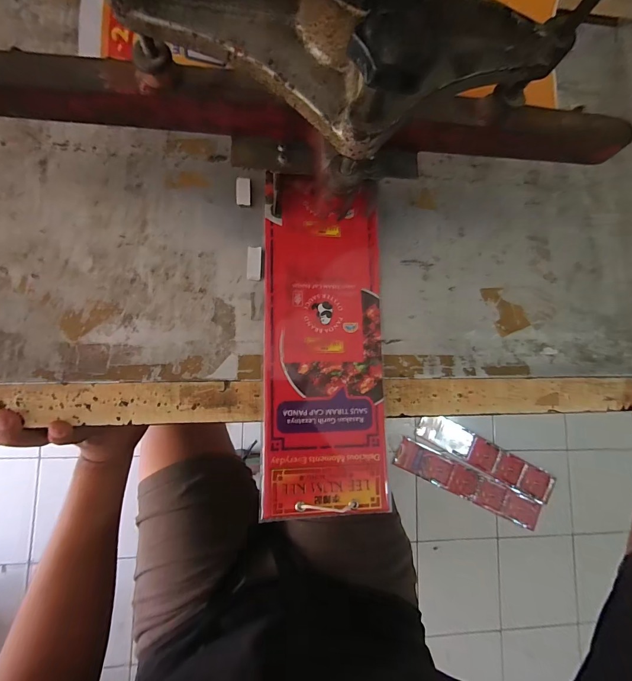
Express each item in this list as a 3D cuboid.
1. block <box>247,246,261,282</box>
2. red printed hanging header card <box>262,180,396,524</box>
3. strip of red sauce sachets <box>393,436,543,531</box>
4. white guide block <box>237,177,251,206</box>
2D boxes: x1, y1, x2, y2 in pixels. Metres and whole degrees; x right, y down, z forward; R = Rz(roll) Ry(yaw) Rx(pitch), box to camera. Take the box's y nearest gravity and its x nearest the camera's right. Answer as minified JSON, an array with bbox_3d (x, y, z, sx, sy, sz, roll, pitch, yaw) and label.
[{"bbox_3d":[-0.055,-0.067,0.306,0.012,0.006,0.028,2,83,-7],"label":"block"},{"bbox_3d":[0.008,0.002,0.304,0.105,0.010,0.285,0,82,-8],"label":"red printed hanging header card"},{"bbox_3d":[0.542,0.507,1.228,0.564,0.012,0.103,27,81,-4],"label":"strip of red sauce sachets"},{"bbox_3d":[-0.065,-0.134,0.312,0.013,0.007,0.025,1,84,-8],"label":"white guide block"}]

